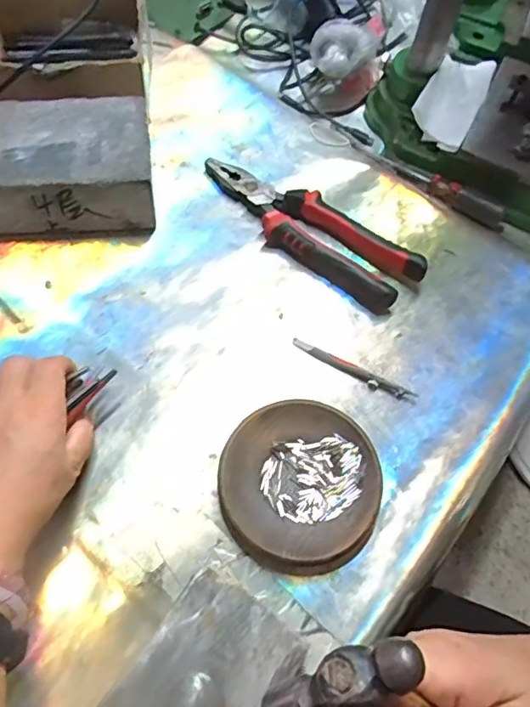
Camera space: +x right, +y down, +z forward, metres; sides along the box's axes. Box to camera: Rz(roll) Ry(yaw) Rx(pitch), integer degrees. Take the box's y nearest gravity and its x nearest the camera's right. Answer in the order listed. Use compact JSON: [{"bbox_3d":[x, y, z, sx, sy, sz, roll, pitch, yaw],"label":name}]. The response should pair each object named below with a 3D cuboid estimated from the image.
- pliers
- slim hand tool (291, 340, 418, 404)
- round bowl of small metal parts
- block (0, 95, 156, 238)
[{"bbox_3d":[0.036,-0.117,0.481,0.216,0.028,0.068,34,67,13],"label":"pliers"},{"bbox_3d":[0.070,0.013,0.431,0.105,0.008,0.010,27,66,9],"label":"slim hand tool"},{"bbox_3d":[0.026,0.092,0.388,0.115,0.018,0.112,1,64,-3],"label":"round bowl of small metal parts"},{"bbox_3d":[-0.172,-0.164,0.473,0.146,0.060,0.106,-3,65,-5],"label":"block"}]

